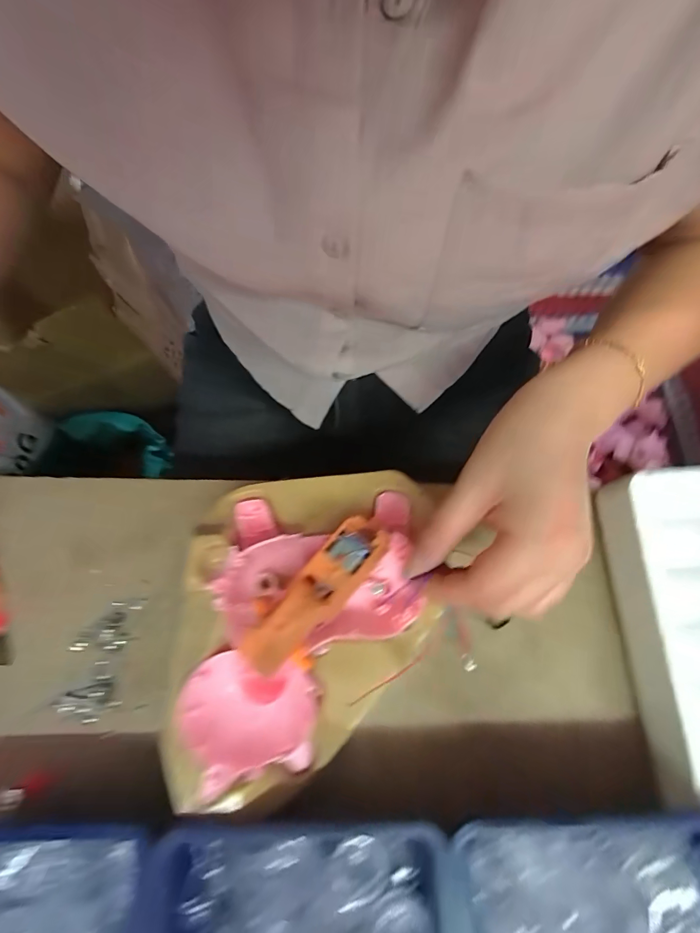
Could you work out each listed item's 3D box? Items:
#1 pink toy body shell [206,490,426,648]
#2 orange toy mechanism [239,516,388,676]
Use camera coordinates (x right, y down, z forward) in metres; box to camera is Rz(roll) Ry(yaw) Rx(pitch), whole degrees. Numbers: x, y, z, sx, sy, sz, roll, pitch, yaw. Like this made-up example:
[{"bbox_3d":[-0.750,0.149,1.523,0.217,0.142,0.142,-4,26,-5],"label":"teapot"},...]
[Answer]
[{"bbox_3d":[-0.020,0.060,0.239,0.117,0.025,0.086,-4,70,-1],"label":"pink toy body shell"},{"bbox_3d":[-0.015,0.061,0.192,0.031,0.019,0.085,38,61,13],"label":"orange toy mechanism"}]

